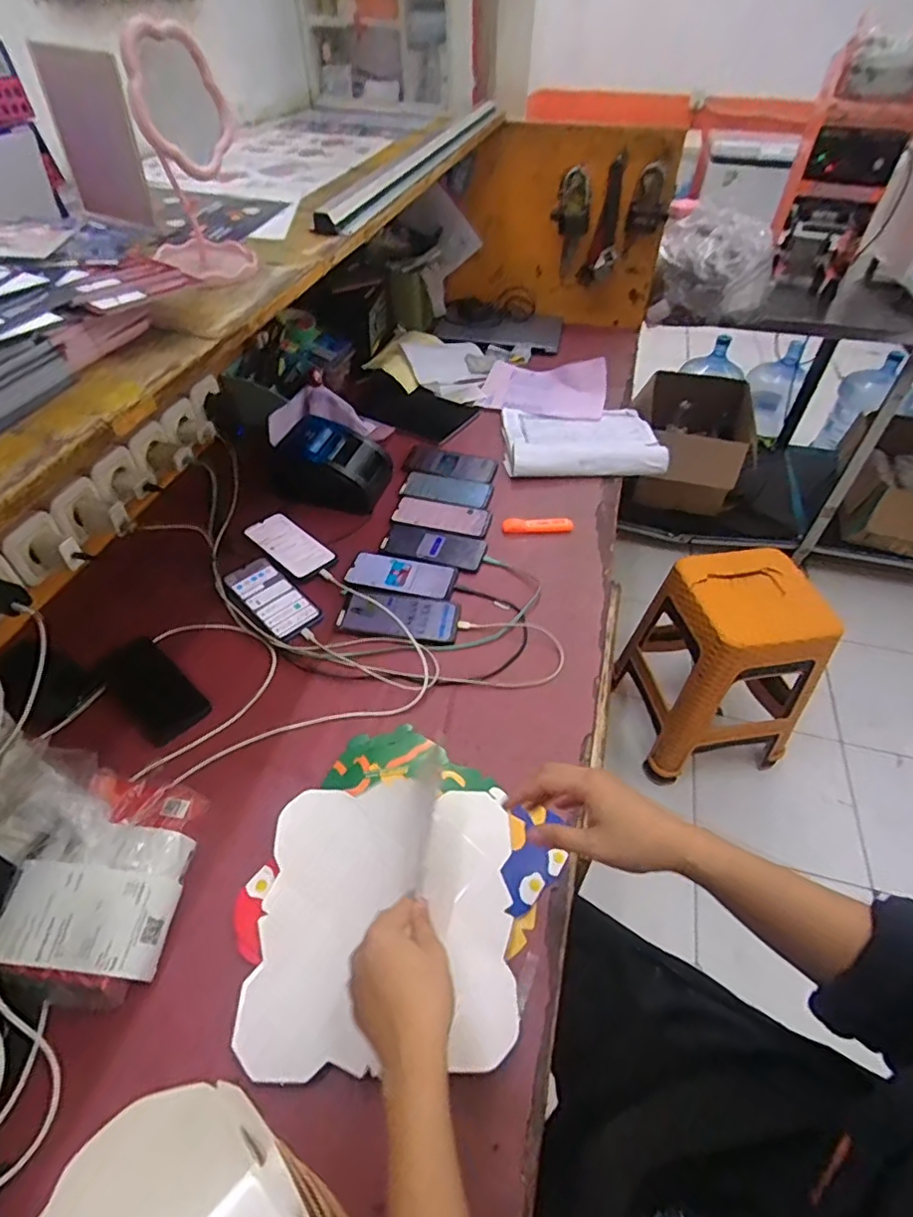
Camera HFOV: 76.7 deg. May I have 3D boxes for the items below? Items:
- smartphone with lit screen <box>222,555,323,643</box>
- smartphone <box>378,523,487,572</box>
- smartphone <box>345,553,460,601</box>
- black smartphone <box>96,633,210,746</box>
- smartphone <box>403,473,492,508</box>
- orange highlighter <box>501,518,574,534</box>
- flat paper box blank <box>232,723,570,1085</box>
[{"bbox_3d":[-0.271,-0.020,0.846,0.073,0.009,0.167,-35,57,-29],"label":"smartphone with lit screen"},{"bbox_3d":[-0.037,-0.102,0.934,0.164,0.006,0.072,14,49,12],"label":"smartphone"},{"bbox_3d":[-0.084,-0.054,0.890,0.163,0.004,0.078,12,48,10],"label":"smartphone"},{"bbox_3d":[-0.385,0.099,0.728,0.164,0.013,0.077,33,55,26],"label":"black smartphone"},{"bbox_3d":[-0.015,-0.219,1.050,0.156,0.008,0.077,12,47,0],"label":"smartphone"},{"bbox_3d":[0.139,-0.141,0.982,0.120,0.016,0.025,-6,48,-6],"label":"orange highlighter"},{"bbox_3d":[-0.059,0.272,0.570,0.265,0.056,0.330,17,45,14],"label":"flat paper box blank"}]

